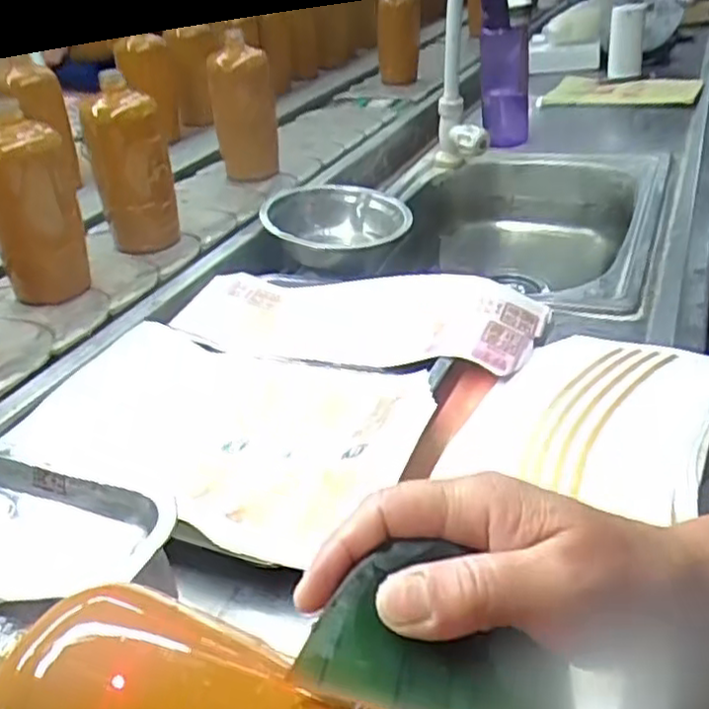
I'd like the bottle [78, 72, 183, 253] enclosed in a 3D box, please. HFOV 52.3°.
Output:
[{"bbox_3d":[-0.255,-0.215,0.825,0.078,0.162,0.063,-17,35,-17],"label":"bottle"}]

